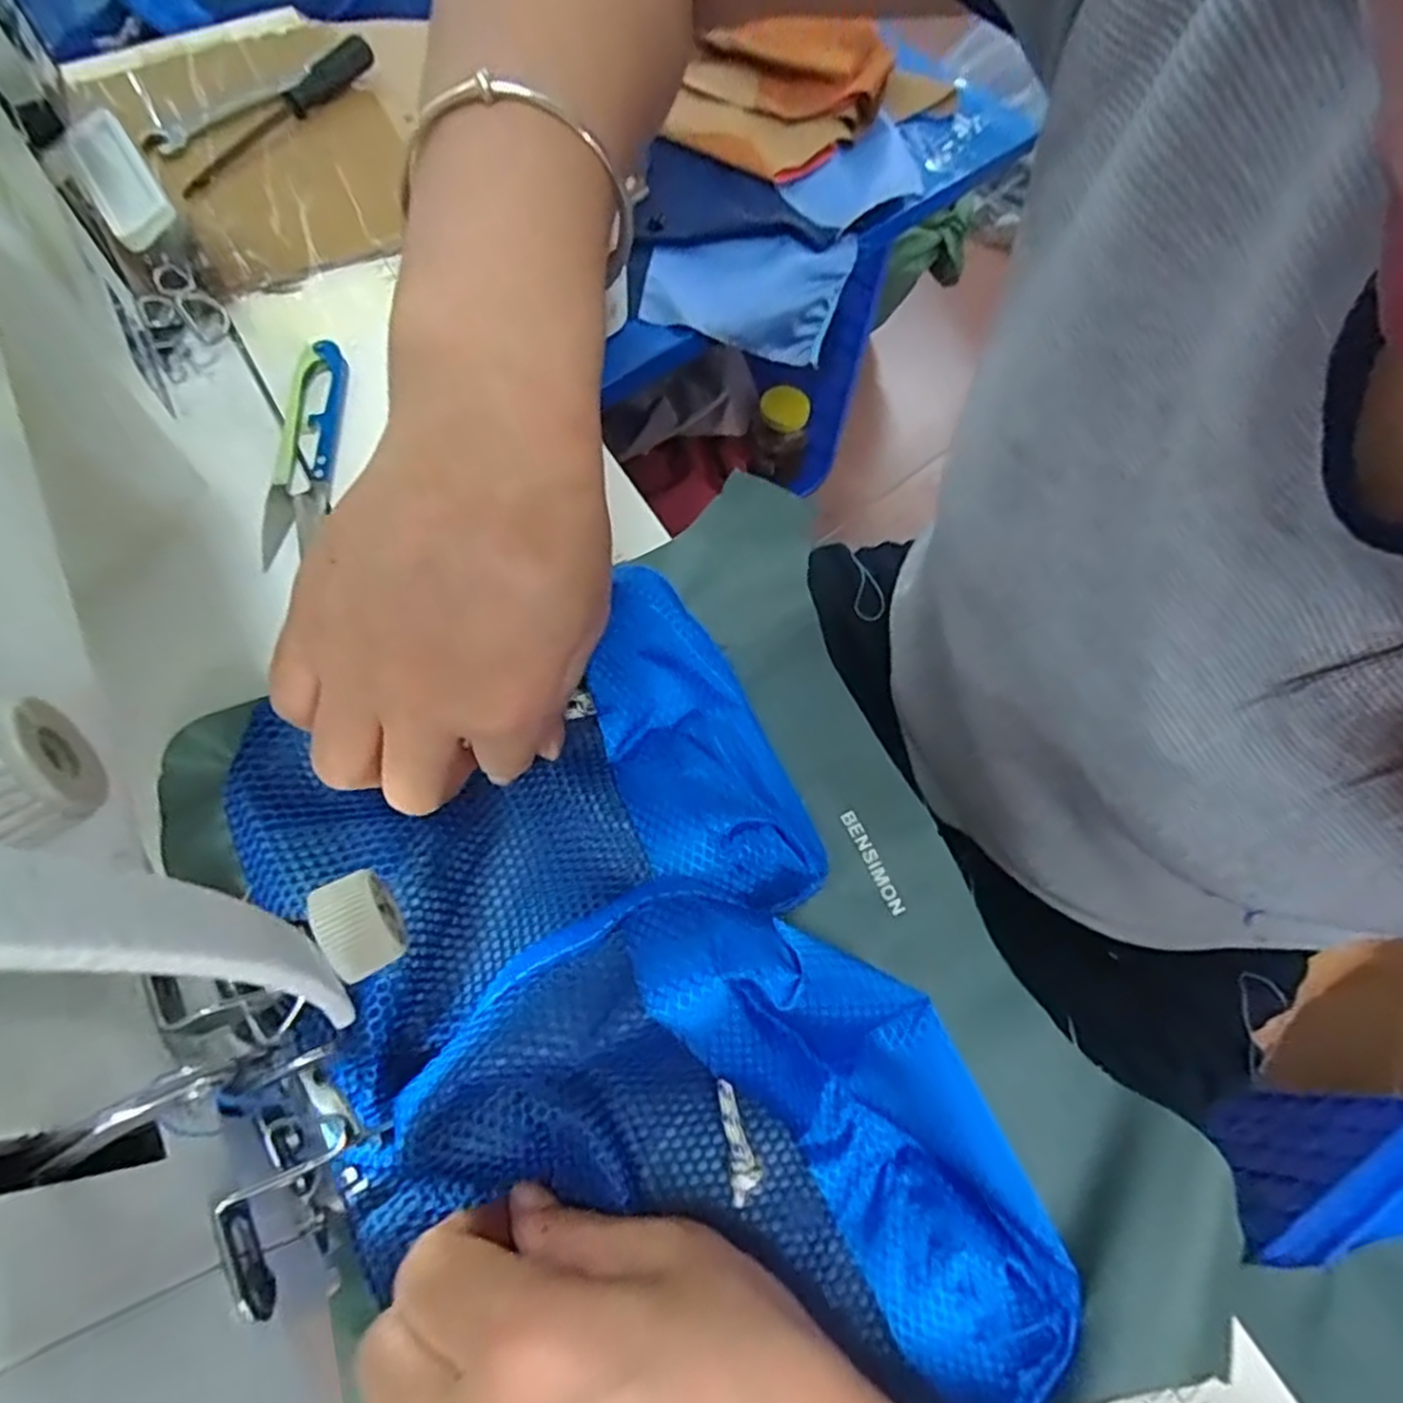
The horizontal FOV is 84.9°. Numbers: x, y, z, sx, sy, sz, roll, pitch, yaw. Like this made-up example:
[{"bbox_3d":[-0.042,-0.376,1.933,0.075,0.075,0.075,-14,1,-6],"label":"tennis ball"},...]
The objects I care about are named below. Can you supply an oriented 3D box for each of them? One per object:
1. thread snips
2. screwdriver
[{"bbox_3d":[-0.176,-0.114,0.342,0.027,0.010,0.112,1,67,-1],"label":"thread snips"},{"bbox_3d":[-0.232,-0.319,0.416,0.017,0.015,0.142,29,69,11],"label":"screwdriver"}]

